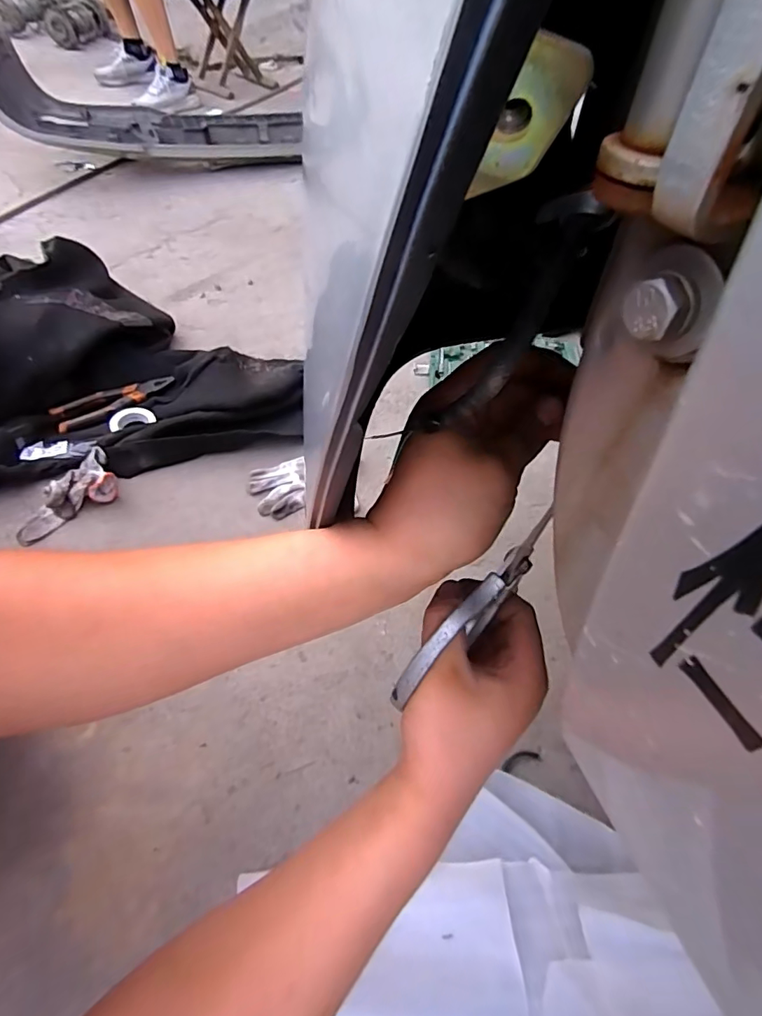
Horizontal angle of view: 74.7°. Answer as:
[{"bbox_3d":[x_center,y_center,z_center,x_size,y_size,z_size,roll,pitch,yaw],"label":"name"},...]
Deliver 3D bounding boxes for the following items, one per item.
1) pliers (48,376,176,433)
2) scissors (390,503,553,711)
[{"bbox_3d":[-0.456,-0.185,0.863,0.196,0.024,0.062,-28,60,-23],"label":"pliers"},{"bbox_3d":[0.064,0.070,0.328,0.013,0.070,0.155,42,94,26],"label":"scissors"}]

